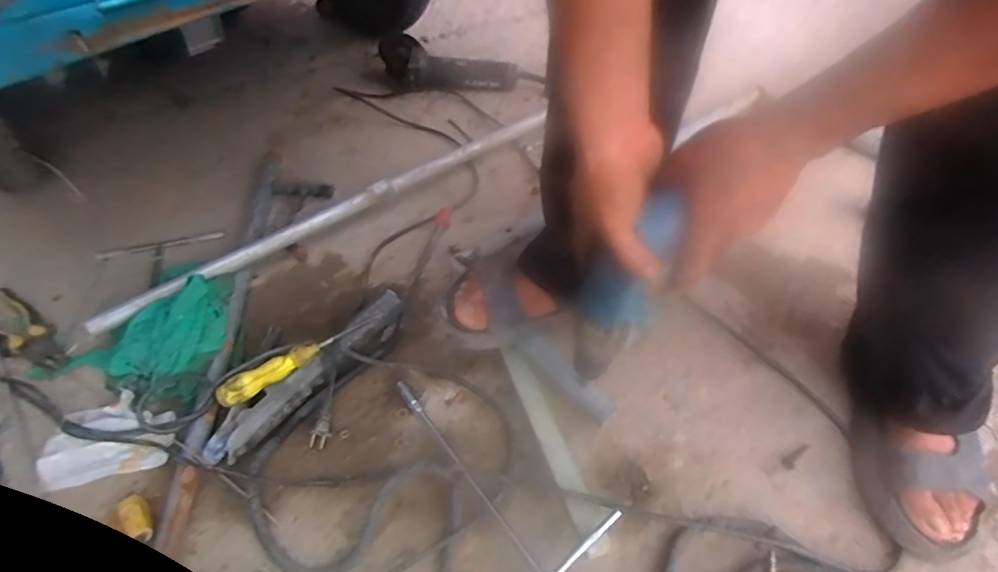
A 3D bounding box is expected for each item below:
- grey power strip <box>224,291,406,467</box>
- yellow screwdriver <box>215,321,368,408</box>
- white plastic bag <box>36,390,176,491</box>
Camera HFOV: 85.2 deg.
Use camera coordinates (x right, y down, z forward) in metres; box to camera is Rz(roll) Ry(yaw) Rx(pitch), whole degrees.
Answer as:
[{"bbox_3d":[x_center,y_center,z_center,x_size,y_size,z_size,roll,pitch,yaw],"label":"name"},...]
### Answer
[{"bbox_3d":[-0.221,0.099,0.665,0.032,0.045,0.264,31,55,23],"label":"grey power strip"},{"bbox_3d":[-0.245,0.090,0.649,0.179,0.034,0.026,-25,54,-22],"label":"yellow screwdriver"},{"bbox_3d":[-0.444,0.170,0.614,0.138,0.024,0.093,-12,50,-12],"label":"white plastic bag"}]

